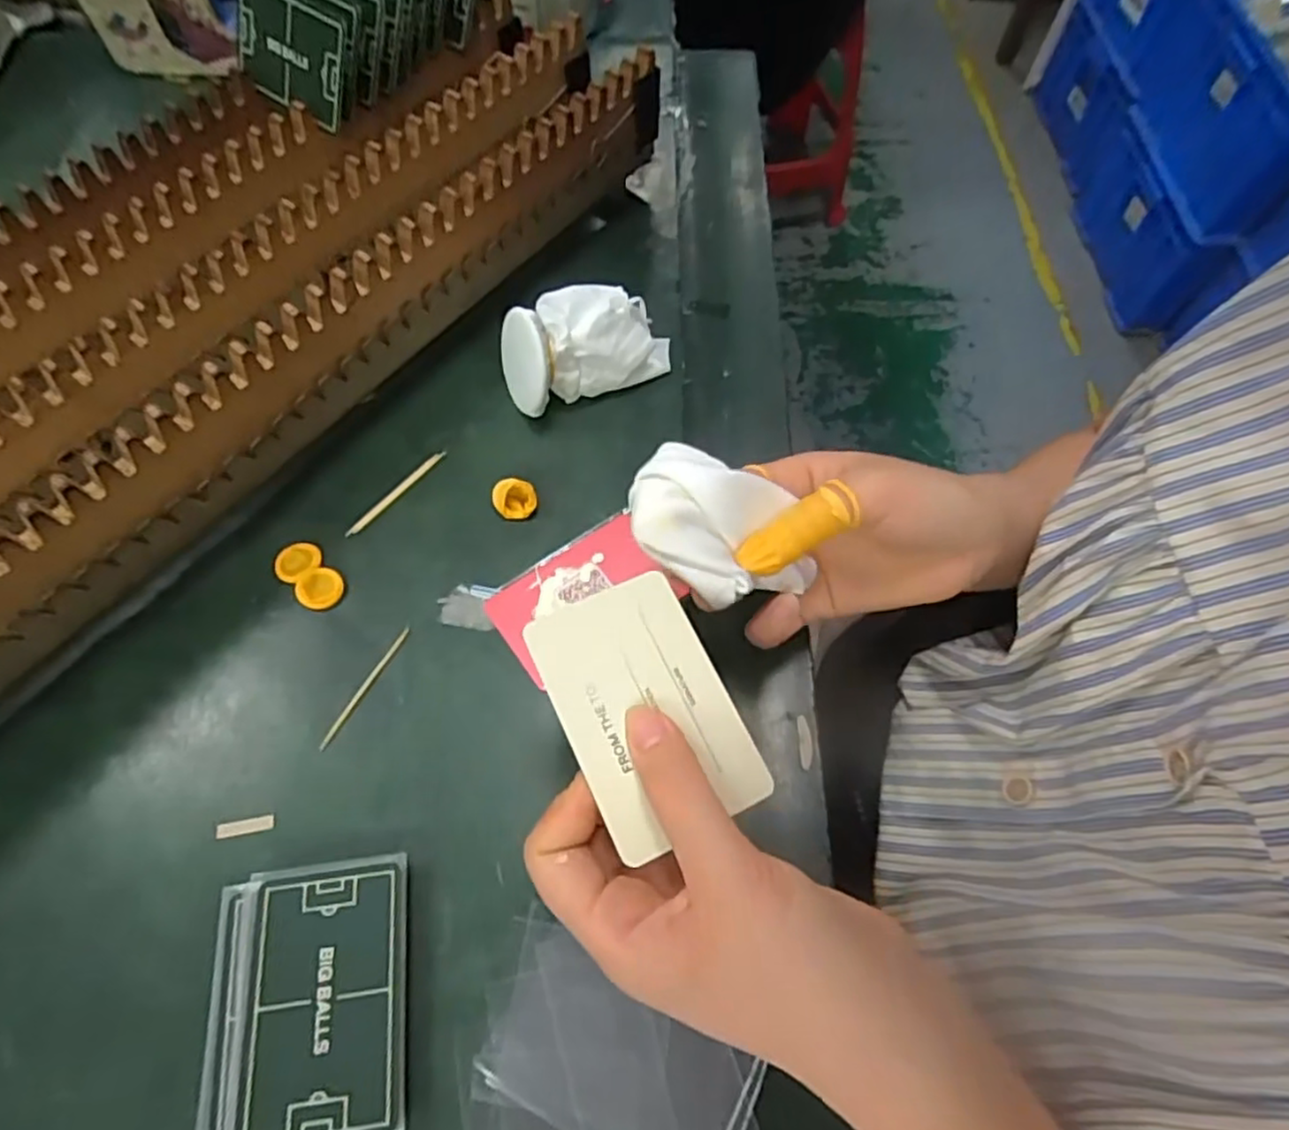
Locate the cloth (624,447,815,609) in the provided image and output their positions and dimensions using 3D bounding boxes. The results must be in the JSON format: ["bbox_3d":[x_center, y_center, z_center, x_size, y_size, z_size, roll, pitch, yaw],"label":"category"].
[{"bbox_3d":[0.029,-0.014,0.265,0.071,0.028,0.048,18,65,7],"label":"cloth"}]

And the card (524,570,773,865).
[{"bbox_3d":[0.000,0.046,0.228,0.054,0.004,0.083,-23,72,-14],"label":"card"}]

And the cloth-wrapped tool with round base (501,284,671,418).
[{"bbox_3d":[-0.033,-0.121,0.371,0.089,0.048,0.048,-27,68,-14],"label":"cloth-wrapped tool with round base"}]

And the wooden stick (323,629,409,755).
[{"bbox_3d":[-0.124,0.054,0.308,0.004,0.004,0.061,26,66,11],"label":"wooden stick"}]

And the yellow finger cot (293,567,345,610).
[{"bbox_3d":[-0.154,0.011,0.327,0.019,0.005,0.021,35,68,15],"label":"yellow finger cot"}]

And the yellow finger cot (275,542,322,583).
[{"bbox_3d":[-0.168,-0.002,0.332,0.021,0.004,0.020,1,64,-1],"label":"yellow finger cot"}]

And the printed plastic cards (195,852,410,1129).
[{"bbox_3d":[-0.123,0.158,0.251,0.073,0.010,0.089,-7,64,-5],"label":"printed plastic cards"}]

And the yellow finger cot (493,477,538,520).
[{"bbox_3d":[-0.065,-0.033,0.344,0.021,0.016,0.015,-15,65,-8],"label":"yellow finger cot"}]

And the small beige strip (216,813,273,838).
[{"bbox_3d":[-0.164,0.107,0.283,0.022,0.004,0.006,-9,65,-6],"label":"small beige strip"}]

